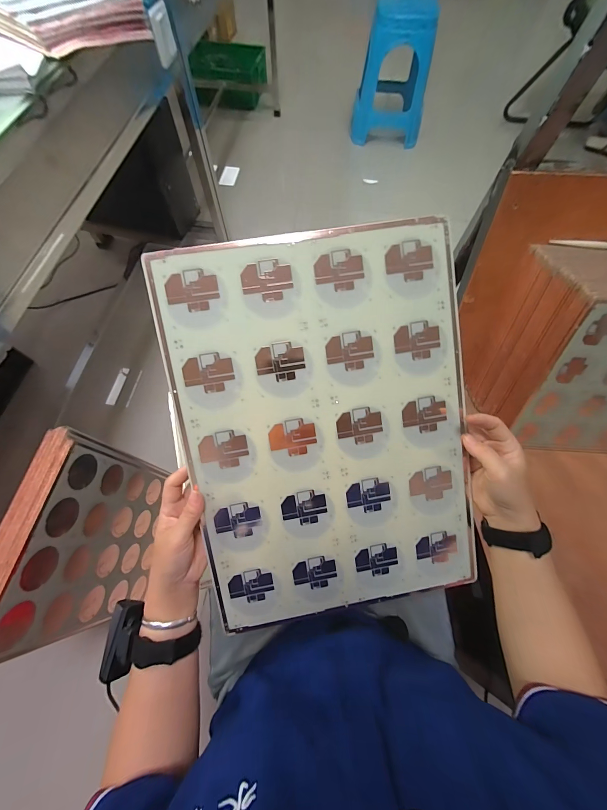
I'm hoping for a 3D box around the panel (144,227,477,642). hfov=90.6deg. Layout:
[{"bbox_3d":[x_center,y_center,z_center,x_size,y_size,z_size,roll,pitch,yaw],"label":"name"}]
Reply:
[{"bbox_3d":[0.030,0.034,0.352,0.325,0.005,0.438,-10,98,-4],"label":"panel"}]

